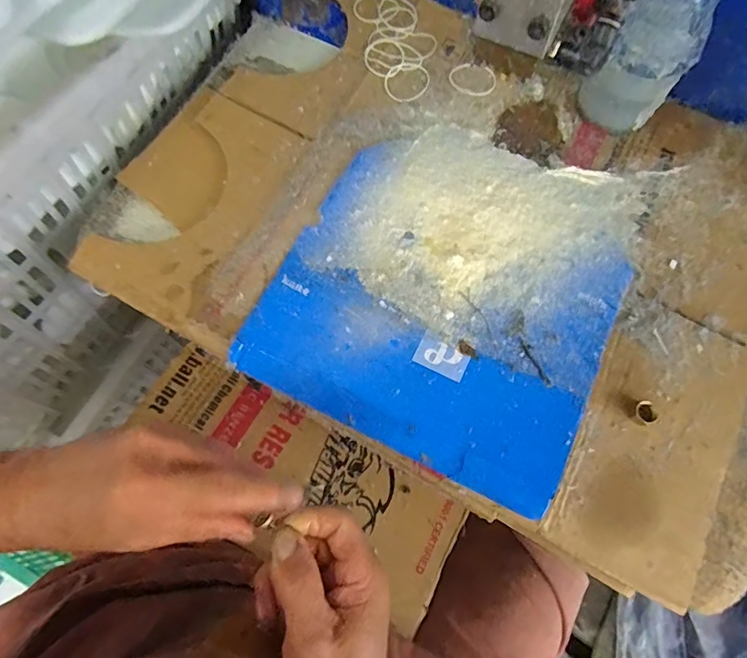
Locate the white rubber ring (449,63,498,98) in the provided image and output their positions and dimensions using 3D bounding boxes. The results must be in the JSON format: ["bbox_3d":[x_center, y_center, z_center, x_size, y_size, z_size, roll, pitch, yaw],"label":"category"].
[{"bbox_3d":[0.112,-0.281,0.545,0.051,0.006,0.043,30,73,8],"label":"white rubber ring"}]

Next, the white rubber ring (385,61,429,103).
[{"bbox_3d":[0.037,-0.276,0.539,0.045,0.004,0.061,29,72,7],"label":"white rubber ring"}]

